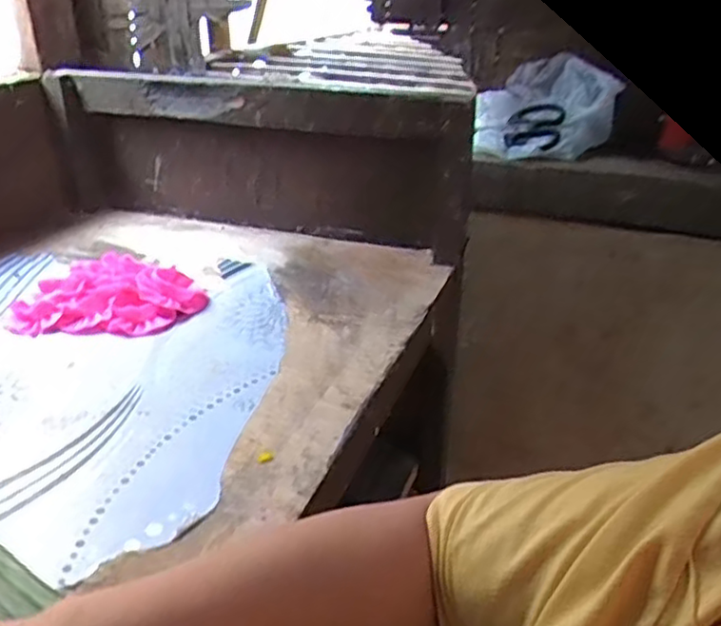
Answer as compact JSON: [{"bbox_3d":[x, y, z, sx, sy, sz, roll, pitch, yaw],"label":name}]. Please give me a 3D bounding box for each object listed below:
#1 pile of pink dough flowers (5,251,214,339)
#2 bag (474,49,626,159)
[{"bbox_3d":[-0.247,-0.019,0.682,0.180,0.033,0.109,-1,27,-5],"label":"pile of pink dough flowers"},{"bbox_3d":[0.211,-0.242,0.822,0.175,0.107,0.105,13,29,21],"label":"bag"}]

